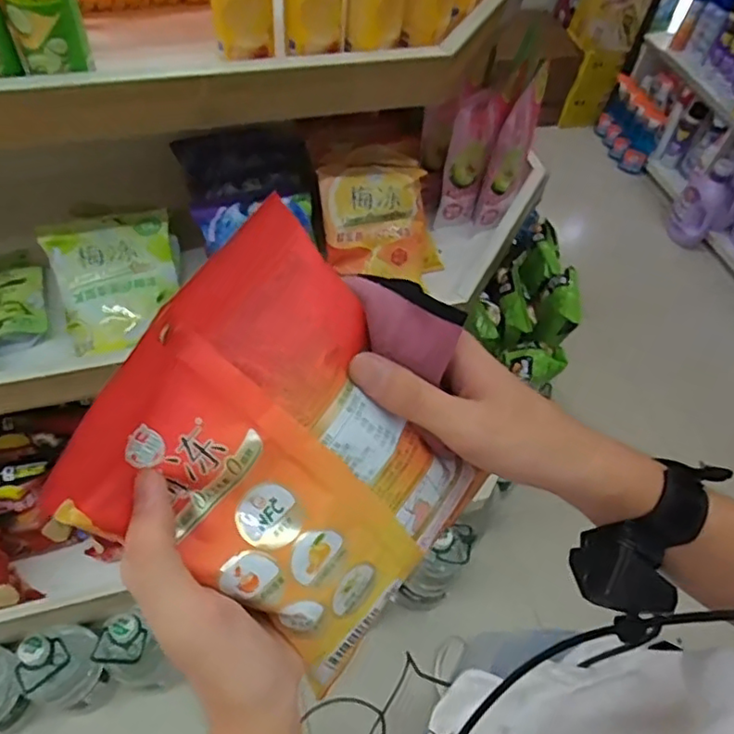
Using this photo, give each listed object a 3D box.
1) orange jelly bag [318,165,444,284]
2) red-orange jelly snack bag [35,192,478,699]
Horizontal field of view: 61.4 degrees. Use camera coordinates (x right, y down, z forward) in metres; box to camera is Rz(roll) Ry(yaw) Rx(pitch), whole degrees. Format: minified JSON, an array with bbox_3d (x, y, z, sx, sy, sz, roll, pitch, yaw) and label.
[{"bbox_3d":[0.025,-0.206,0.917,0.185,0.179,0.058,-10,22,-18],"label":"orange jelly bag"},{"bbox_3d":[-0.031,0.045,0.297,0.192,0.056,0.160,45,73,-10],"label":"red-orange jelly snack bag"}]

